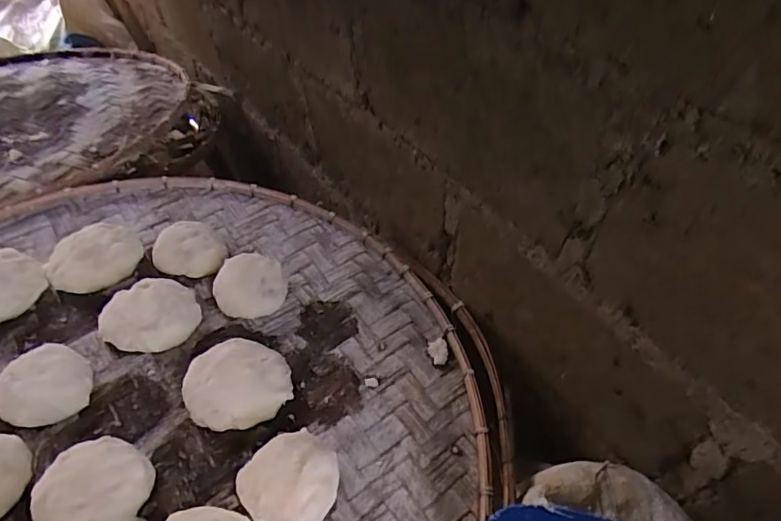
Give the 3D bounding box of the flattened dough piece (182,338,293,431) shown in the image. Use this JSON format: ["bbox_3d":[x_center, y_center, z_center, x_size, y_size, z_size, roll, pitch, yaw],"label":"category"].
[{"bbox_3d":[-0.162,0.122,0.523,0.104,0.035,0.100,-30,56,-23],"label":"flattened dough piece"}]

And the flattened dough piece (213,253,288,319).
[{"bbox_3d":[-0.177,0.028,0.626,0.086,0.038,0.088,-20,52,-15],"label":"flattened dough piece"}]

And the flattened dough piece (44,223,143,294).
[{"bbox_3d":[-0.367,-0.006,0.622,0.097,0.041,0.090,-2,50,-1],"label":"flattened dough piece"}]

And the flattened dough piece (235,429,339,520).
[{"bbox_3d":[-0.091,0.203,0.464,0.085,0.050,0.085,0,50,0],"label":"flattened dough piece"}]

